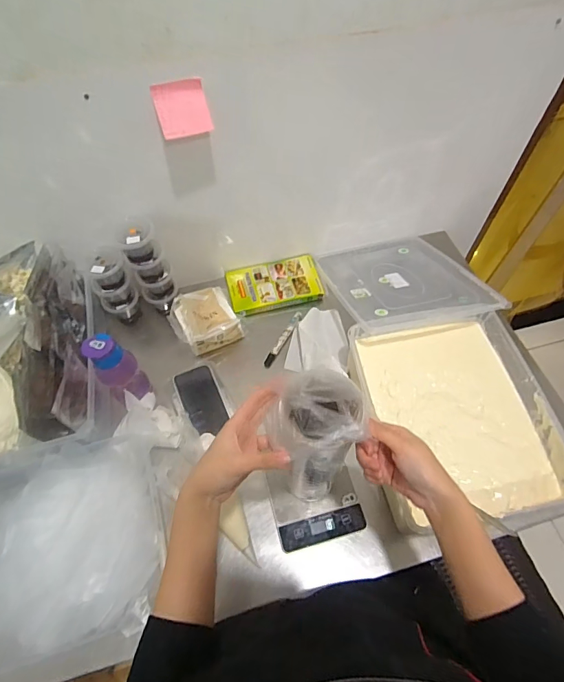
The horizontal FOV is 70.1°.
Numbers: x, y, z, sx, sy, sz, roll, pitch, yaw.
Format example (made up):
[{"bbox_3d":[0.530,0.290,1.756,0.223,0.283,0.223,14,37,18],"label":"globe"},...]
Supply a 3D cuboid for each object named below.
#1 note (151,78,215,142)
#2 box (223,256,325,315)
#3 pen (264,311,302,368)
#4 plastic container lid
[{"bbox_3d":[-0.147,-0.345,0.599,0.076,0.071,0.010,-15,22,-9],"label":"note"},{"bbox_3d":[-0.017,-0.134,0.919,0.205,0.022,0.130,-11,60,-6],"label":"box"},{"bbox_3d":[0.005,-0.007,0.855,0.019,0.017,0.150,25,63,15],"label":"pen"},{"bbox_3d":[0.244,-0.133,0.866,0.269,0.032,0.346,-12,35,-5],"label":"plastic container lid"}]

